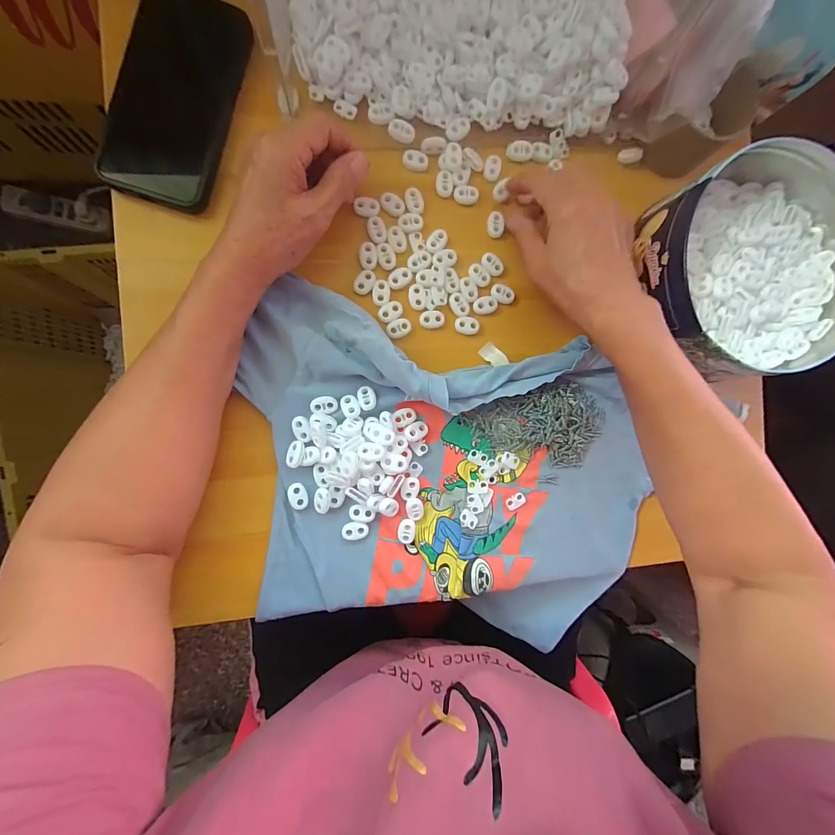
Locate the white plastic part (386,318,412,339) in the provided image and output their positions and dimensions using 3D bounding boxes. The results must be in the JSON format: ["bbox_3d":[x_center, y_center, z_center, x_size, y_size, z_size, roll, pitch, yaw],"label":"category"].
[{"bbox_3d":[-0.016,-0.078,0.313,0.022,0.004,0.014,-22,94,-8],"label":"white plastic part"}]

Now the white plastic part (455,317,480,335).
[{"bbox_3d":[0.045,-0.083,0.323,0.022,0.004,0.015,3,91,-9],"label":"white plastic part"}]

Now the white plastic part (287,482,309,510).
[{"bbox_3d":[-0.100,0.067,0.301,0.015,0.004,0.023,-11,93,-9],"label":"white plastic part"}]

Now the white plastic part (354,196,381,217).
[{"bbox_3d":[-0.043,-0.182,0.307,0.021,0.004,0.017,4,90,-9],"label":"white plastic part"}]

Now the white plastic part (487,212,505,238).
[{"bbox_3d":[0.071,-0.176,0.326,0.014,0.006,0.021,6,90,-9],"label":"white plastic part"}]

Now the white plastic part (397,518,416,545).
[{"bbox_3d":[-0.010,0.101,0.316,0.015,0.006,0.022,6,90,-9],"label":"white plastic part"}]

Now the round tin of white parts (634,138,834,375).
[{"bbox_3d":[0.305,-0.134,0.322,0.219,0.064,0.183,-32,96,-7],"label":"round tin of white parts"}]

